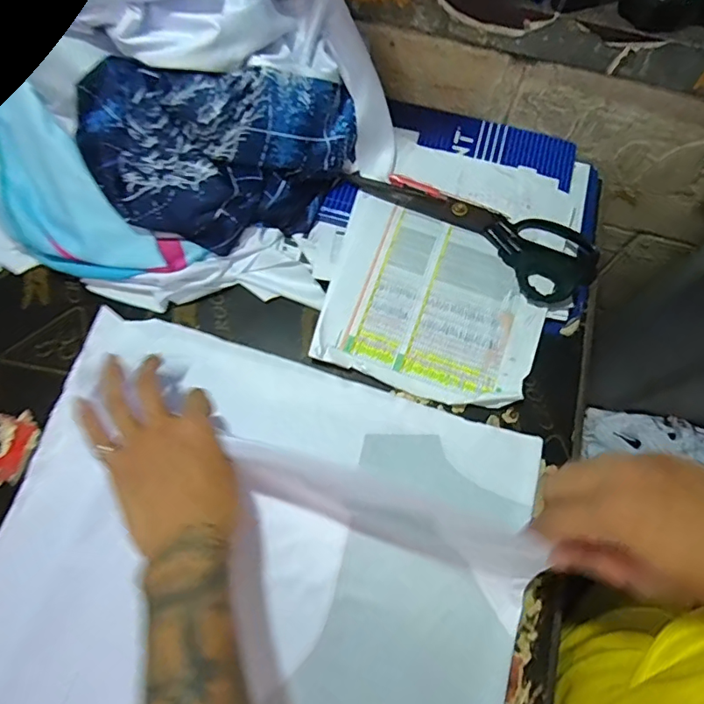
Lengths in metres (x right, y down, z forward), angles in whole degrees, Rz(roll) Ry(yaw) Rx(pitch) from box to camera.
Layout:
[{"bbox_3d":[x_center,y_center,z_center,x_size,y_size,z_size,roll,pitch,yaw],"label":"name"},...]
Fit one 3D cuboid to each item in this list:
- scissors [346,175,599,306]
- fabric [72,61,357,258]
[{"bbox_3d":[0.134,-0.143,0.538,0.273,0.014,0.089,31,71,9],"label":"scissors"},{"bbox_3d":[-0.123,-0.191,0.484,0.258,0.121,0.120,-4,69,-4],"label":"fabric"}]

